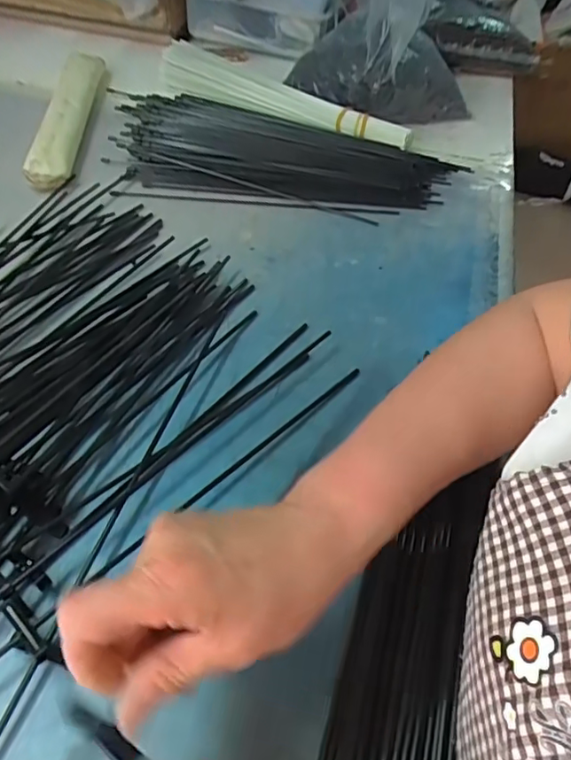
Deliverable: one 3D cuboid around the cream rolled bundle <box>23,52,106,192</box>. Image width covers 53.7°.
[{"bbox_3d":[-0.273,-0.341,0.716,0.050,0.026,0.311,0,49,-5],"label":"cream rolled bundle"}]

